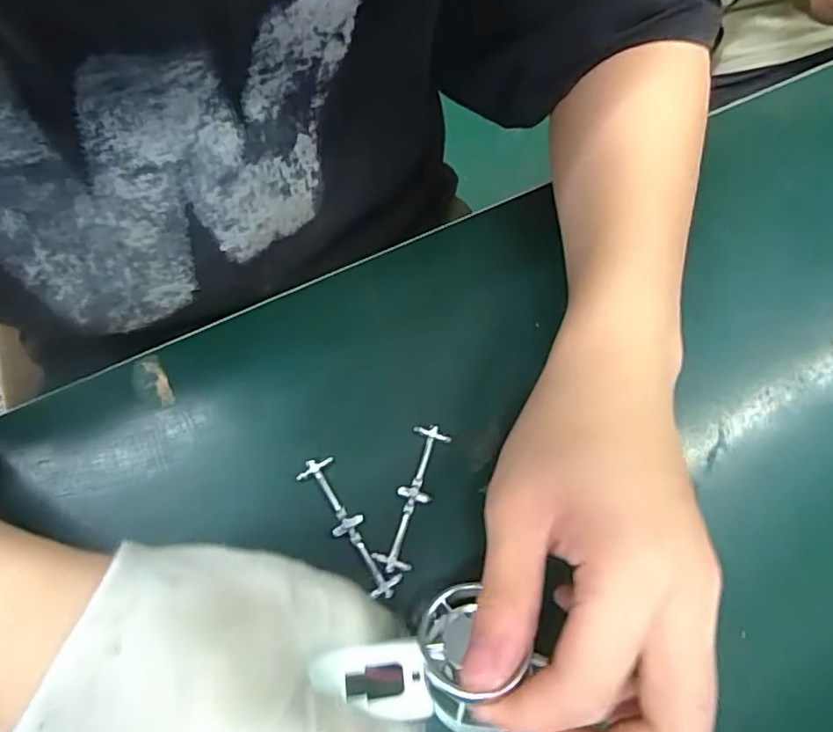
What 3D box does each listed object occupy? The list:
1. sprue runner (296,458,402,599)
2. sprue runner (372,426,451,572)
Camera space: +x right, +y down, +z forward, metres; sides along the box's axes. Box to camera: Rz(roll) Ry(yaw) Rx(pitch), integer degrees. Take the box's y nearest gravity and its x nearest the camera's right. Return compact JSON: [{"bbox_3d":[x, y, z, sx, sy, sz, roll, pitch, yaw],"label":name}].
[{"bbox_3d":[-0.032,0.076,0.268,0.016,0.004,0.072,-32,75,-15],"label":"sprue runner"},{"bbox_3d":[-0.002,0.062,0.274,0.017,0.005,0.071,18,69,2],"label":"sprue runner"}]

